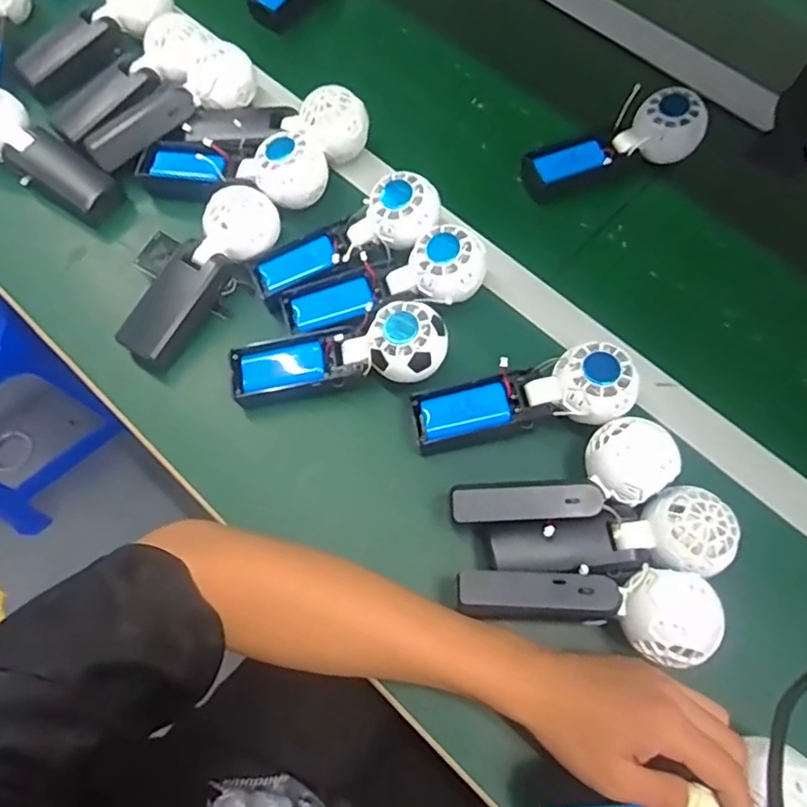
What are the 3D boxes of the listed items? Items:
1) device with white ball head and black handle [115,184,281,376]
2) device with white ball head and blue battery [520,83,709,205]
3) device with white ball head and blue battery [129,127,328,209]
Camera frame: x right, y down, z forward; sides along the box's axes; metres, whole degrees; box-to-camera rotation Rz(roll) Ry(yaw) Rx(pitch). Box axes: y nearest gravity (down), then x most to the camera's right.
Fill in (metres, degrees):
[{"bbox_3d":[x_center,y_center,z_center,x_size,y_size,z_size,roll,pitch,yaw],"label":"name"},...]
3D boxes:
[{"bbox_3d":[-0.175,-0.111,0.513,0.064,0.055,0.173,33,72,11],"label":"device with white ball head and black handle"},{"bbox_3d":[0.196,-0.246,0.577,0.167,0.043,0.064,-22,70,4],"label":"device with white ball head and blue battery"},{"bbox_3d":[-0.153,-0.216,0.558,0.172,0.053,0.065,9,68,18],"label":"device with white ball head and blue battery"}]

